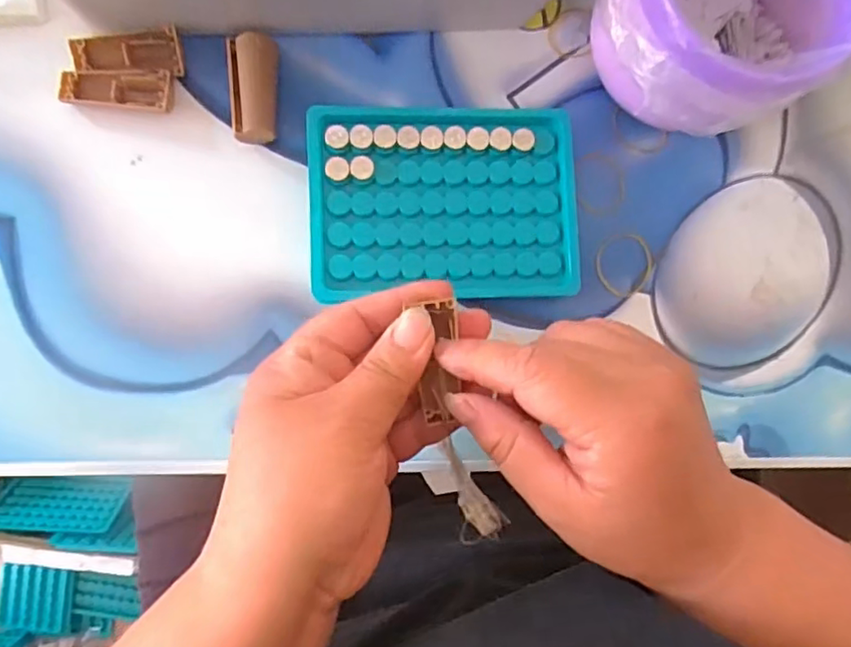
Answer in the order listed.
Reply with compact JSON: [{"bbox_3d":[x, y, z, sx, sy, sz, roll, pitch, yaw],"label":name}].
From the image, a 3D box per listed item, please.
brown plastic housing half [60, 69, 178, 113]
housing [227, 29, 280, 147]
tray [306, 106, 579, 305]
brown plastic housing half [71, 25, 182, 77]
[{"bbox_3d":[-0.147,-0.113,0.293,0.050,0.011,0.020,6,85,-8],"label":"brown plastic housing half"},{"bbox_3d":[-0.084,-0.114,0.300,0.023,0.016,0.052,-3,87,-8],"label":"housing"},{"bbox_3d":[0.009,-0.060,0.307,0.131,0.021,0.094,-2,86,-8],"label":"tray"},{"bbox_3d":[-0.142,-0.129,0.291,0.048,0.009,0.019,-3,87,-8],"label":"brown plastic housing half"}]

